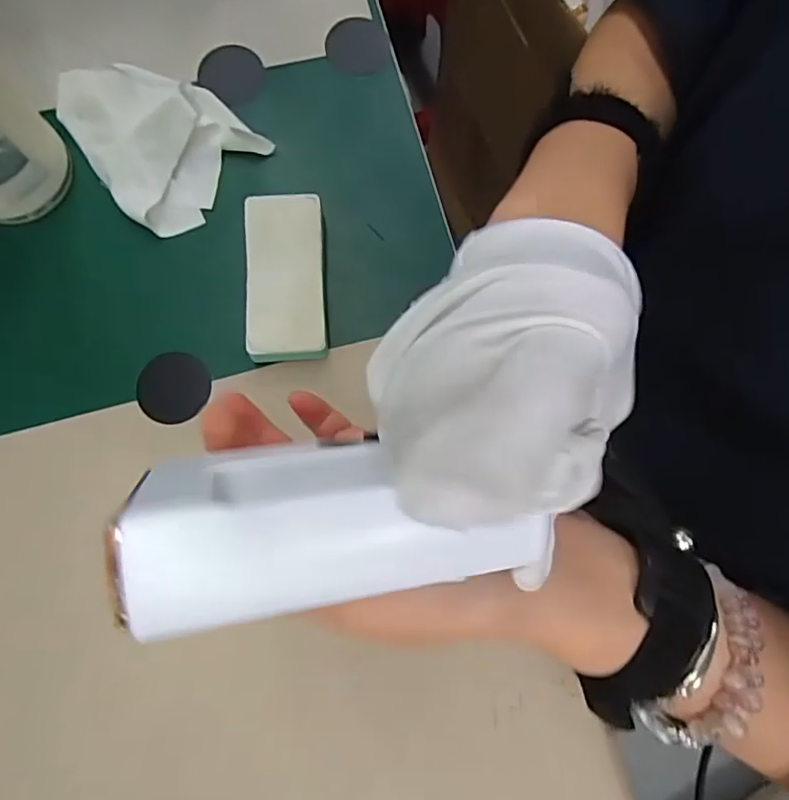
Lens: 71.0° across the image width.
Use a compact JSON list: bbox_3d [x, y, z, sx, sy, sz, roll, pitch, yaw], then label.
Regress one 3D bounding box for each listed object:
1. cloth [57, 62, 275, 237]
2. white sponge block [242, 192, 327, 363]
[{"bbox_3d":[-0.136,-0.149,0.307,0.103,0.021,0.079,40,81,6],"label":"cloth"},{"bbox_3d":[-0.057,-0.064,0.293,0.039,0.019,0.090,-3,79,-1],"label":"white sponge block"}]

